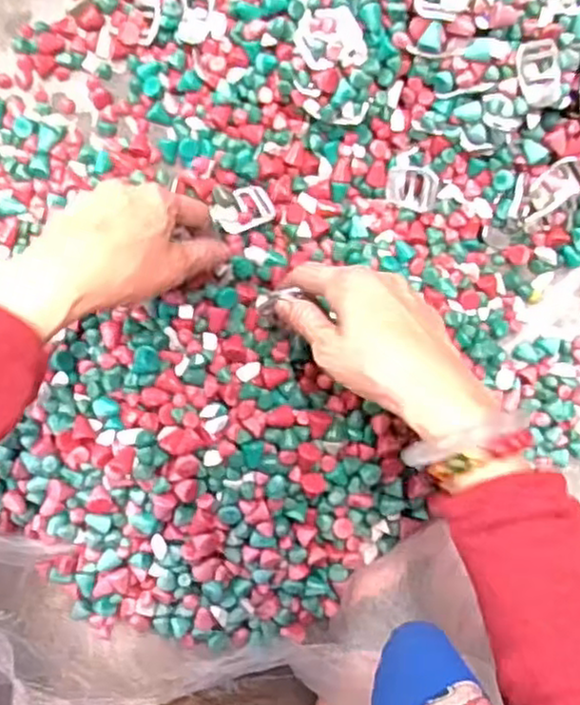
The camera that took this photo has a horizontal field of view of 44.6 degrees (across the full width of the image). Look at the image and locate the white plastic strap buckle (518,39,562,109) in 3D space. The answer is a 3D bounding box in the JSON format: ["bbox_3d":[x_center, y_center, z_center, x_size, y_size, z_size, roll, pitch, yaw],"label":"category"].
[{"bbox_3d":[0.157,-0.175,0.444,0.028,0.009,0.039,-11,91,-3],"label":"white plastic strap buckle"}]

